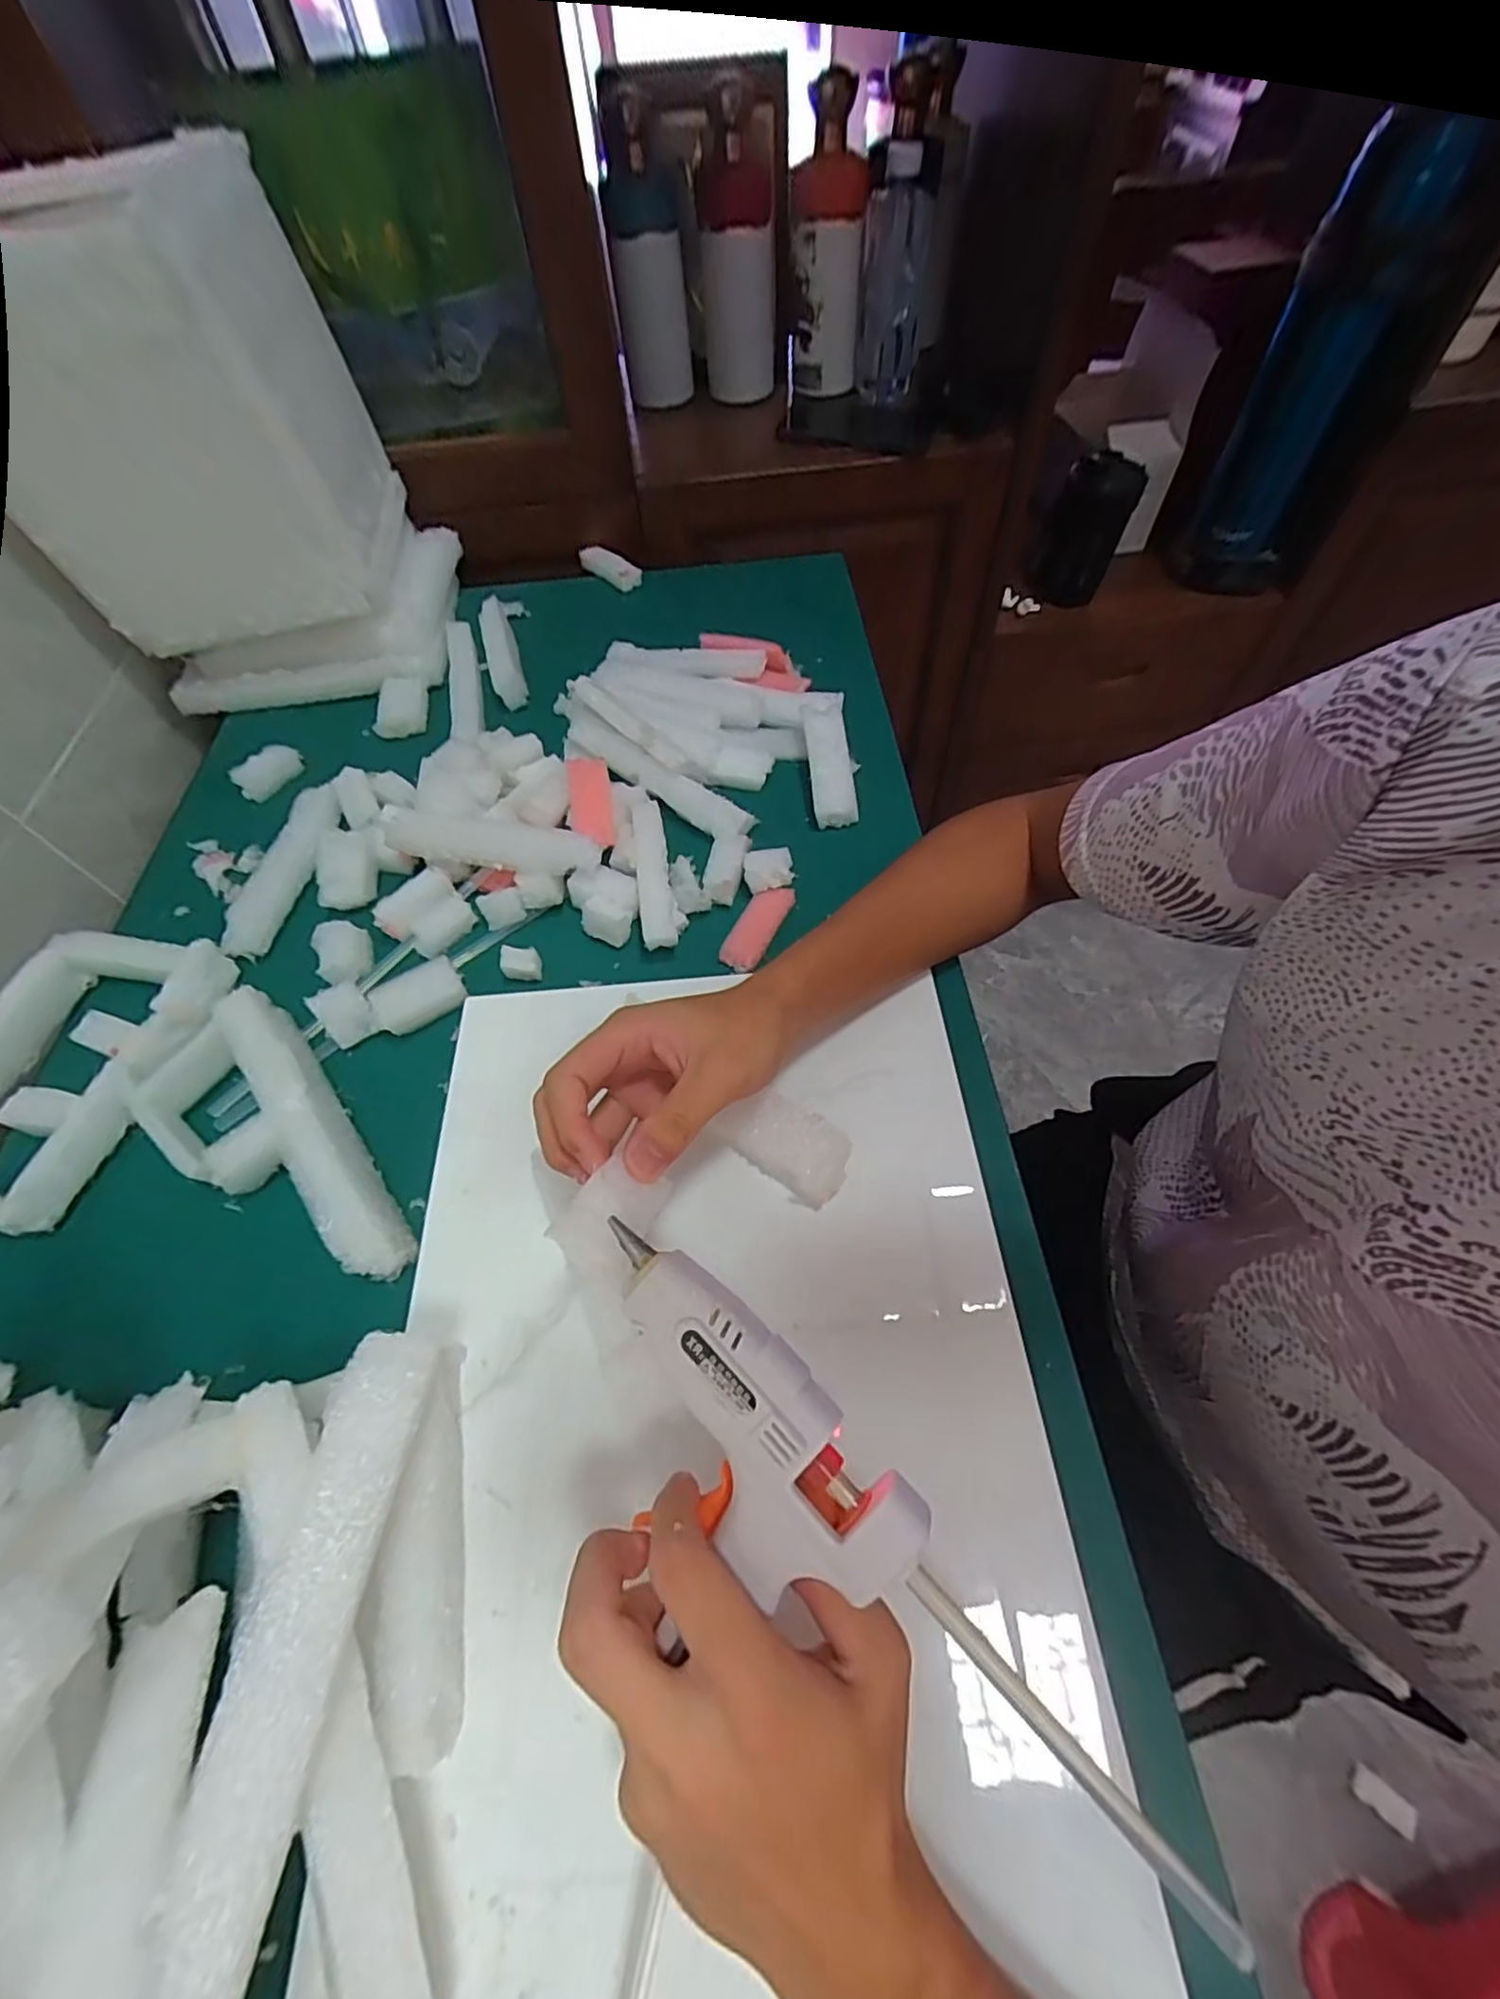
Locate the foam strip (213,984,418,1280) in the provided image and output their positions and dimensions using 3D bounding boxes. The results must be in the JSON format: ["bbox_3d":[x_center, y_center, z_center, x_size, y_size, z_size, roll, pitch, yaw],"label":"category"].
[{"bbox_3d":[-0.242,0.070,0.376,0.031,0.039,0.190,-36,62,-18],"label":"foam strip"}]

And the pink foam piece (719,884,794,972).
[{"bbox_3d":[0.005,-0.050,0.464,0.027,0.012,0.070,21,62,16],"label":"pink foam piece"}]

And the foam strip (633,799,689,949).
[{"bbox_3d":[-0.063,-0.088,0.460,0.027,0.022,0.116,-8,58,-5],"label":"foam strip"}]

